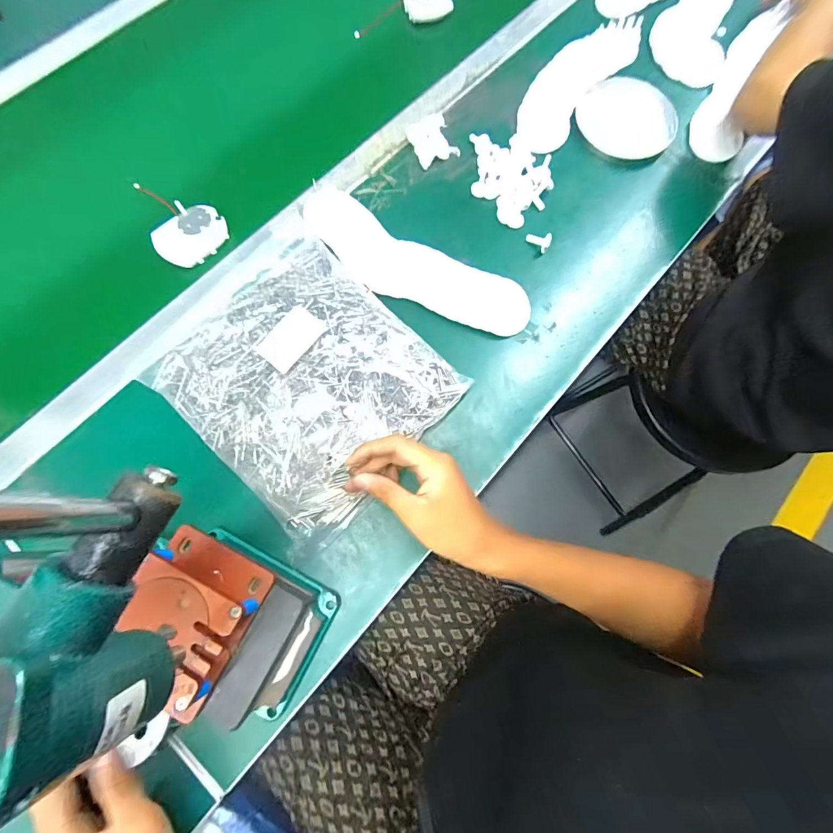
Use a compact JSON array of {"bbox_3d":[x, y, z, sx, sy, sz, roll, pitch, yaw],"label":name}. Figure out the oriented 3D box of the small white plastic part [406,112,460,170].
[{"bbox_3d":[0.019,-0.343,0.523,0.050,0.019,0.056,-29,77,-9],"label":"small white plastic part"}]

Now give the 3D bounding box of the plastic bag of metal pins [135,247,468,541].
[{"bbox_3d":[-0.114,-0.044,0.416,0.258,0.045,0.224,41,79,8],"label":"plastic bag of metal pins"}]

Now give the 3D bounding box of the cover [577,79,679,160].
[{"bbox_3d":[0.276,-0.389,0.549,0.123,0.012,0.120,0,75,-1],"label":"cover"}]

